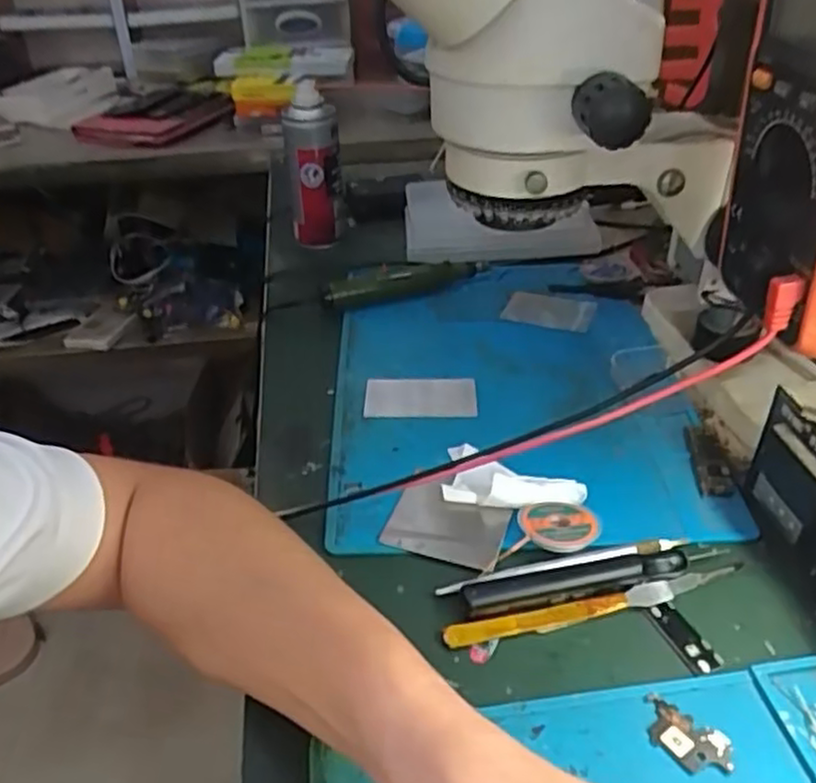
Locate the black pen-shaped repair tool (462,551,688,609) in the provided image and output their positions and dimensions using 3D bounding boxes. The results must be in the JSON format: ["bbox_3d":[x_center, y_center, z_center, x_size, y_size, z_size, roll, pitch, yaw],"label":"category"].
[{"bbox_3d":[0.090,0.100,0.383,0.121,0.012,0.013,-8,36,-8],"label":"black pen-shaped repair tool"}]

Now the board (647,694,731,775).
[{"bbox_3d":[0.123,0.153,0.323,0.040,0.004,0.024,21,42,29],"label":"board"}]

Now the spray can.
[{"bbox_3d":[-0.095,-0.224,0.732,0.056,0.143,0.044,-8,36,-9],"label":"spray can"}]

